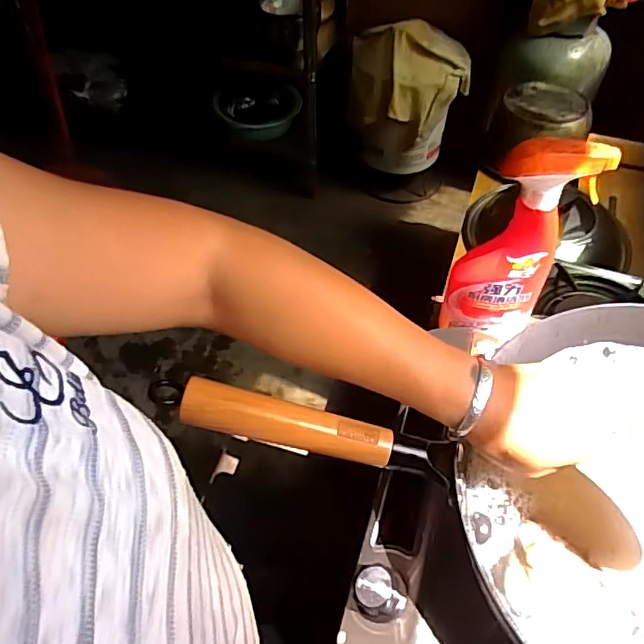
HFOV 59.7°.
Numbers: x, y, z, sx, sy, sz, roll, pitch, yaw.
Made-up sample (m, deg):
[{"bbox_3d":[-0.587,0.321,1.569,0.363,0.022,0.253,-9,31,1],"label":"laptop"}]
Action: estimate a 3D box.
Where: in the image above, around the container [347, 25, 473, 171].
[{"bbox_3d":[0.255,-0.668,1.713,0.342,0.399,0.253,3,53,2],"label":"container"}]

